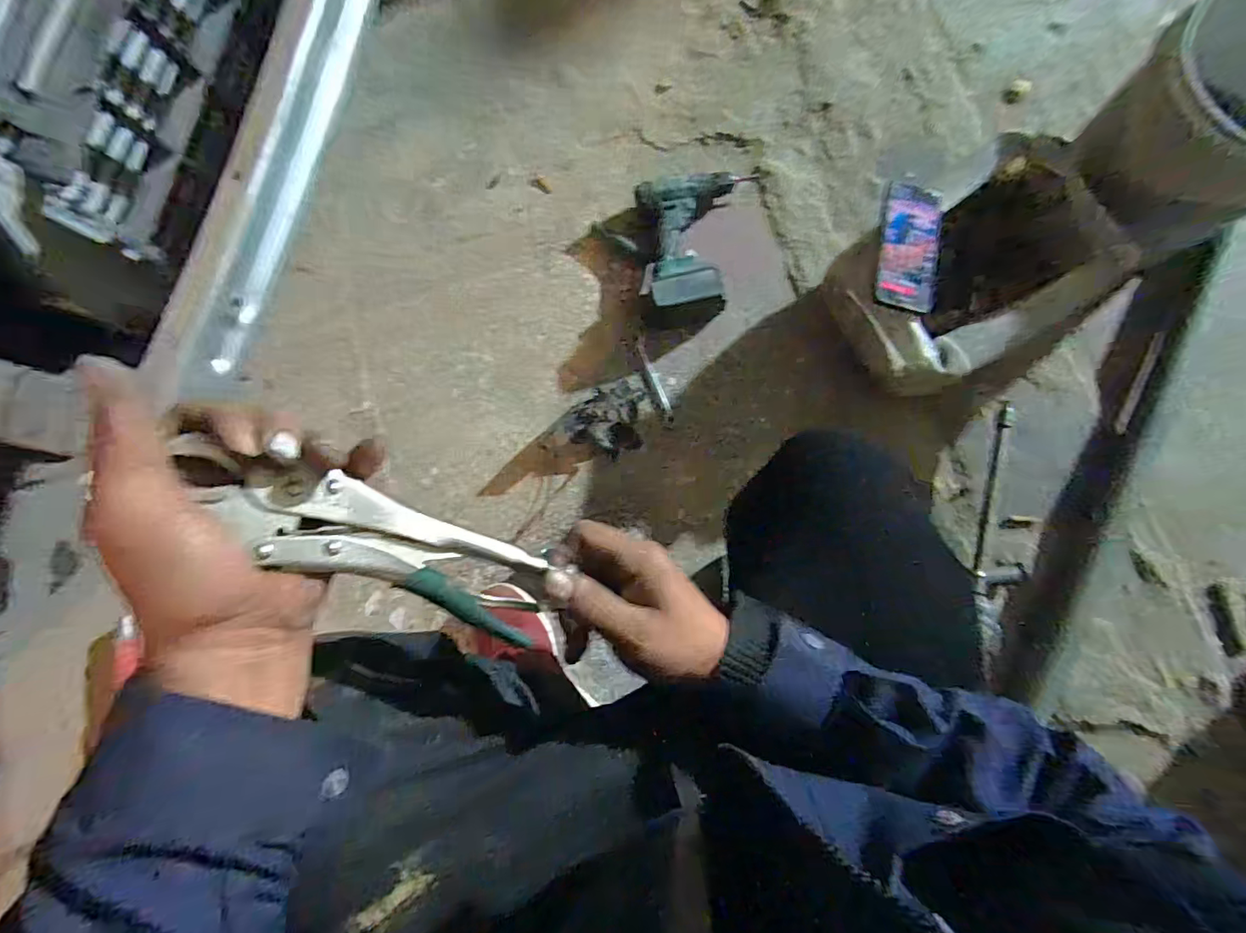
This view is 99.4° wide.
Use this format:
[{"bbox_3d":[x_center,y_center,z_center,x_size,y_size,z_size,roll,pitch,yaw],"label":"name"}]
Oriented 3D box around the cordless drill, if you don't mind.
[{"bbox_3d":[0.122,-0.351,0.808,0.184,0.067,0.228,-8,81,1],"label":"cordless drill"}]

